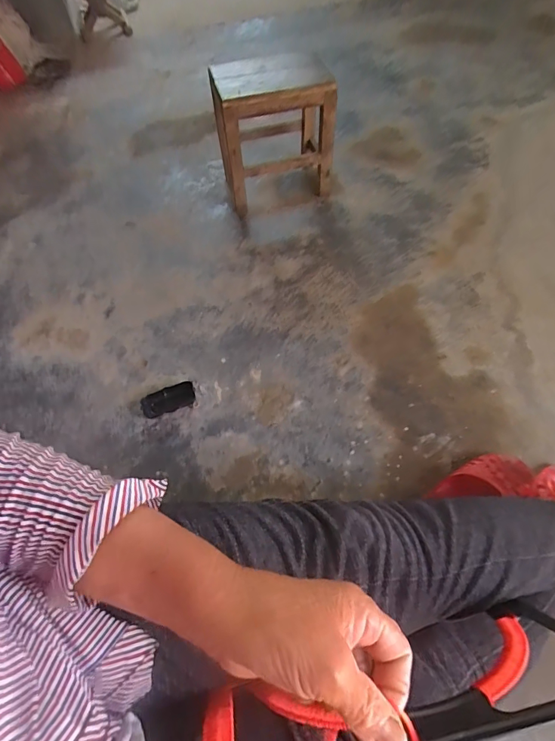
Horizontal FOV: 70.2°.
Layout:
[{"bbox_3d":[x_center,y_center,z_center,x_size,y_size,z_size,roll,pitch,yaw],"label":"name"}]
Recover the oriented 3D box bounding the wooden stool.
[{"bbox_3d":[-0.011,-0.628,1.064,0.287,0.312,0.215,-16,59,-5],"label":"wooden stool"}]

